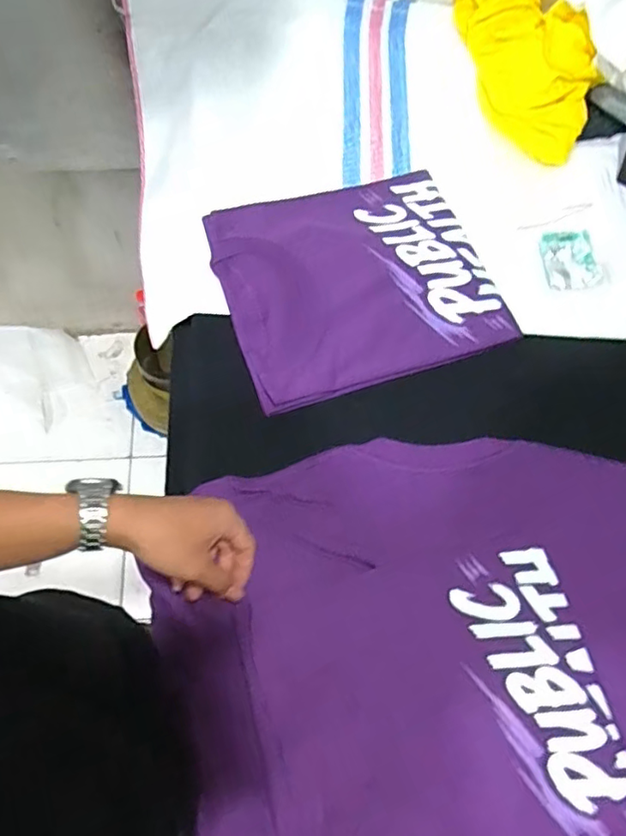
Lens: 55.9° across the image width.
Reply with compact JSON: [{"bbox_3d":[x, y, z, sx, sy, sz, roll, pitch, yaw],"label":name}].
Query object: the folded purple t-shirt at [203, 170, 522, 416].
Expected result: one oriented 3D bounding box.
[{"bbox_3d":[0.051,-0.173,0.725,0.311,0.021,0.275,-17,68,-9],"label":"folded purple t-shirt"}]

